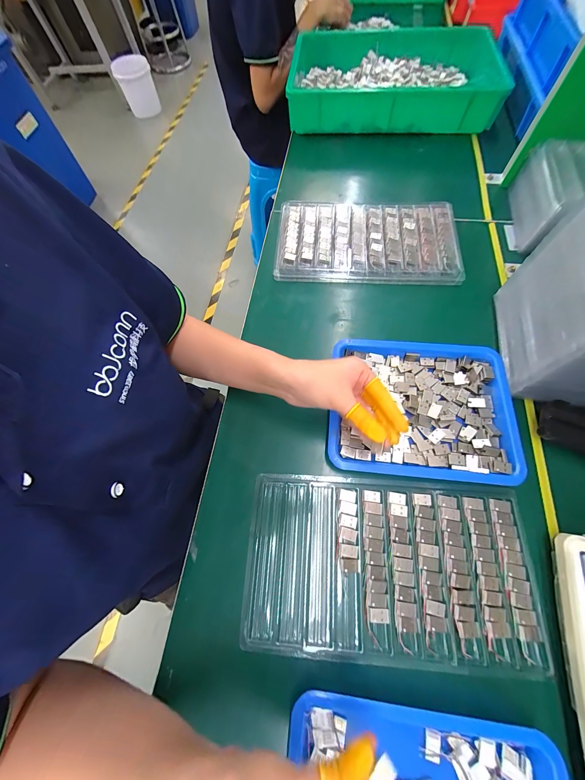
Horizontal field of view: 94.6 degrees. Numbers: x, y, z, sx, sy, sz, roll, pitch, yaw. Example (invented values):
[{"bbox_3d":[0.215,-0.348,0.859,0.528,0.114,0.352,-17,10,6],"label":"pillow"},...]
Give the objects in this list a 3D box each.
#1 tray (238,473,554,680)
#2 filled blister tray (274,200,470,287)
[{"bbox_3d":[0.097,0.184,0.288,0.290,0.016,0.162,2,67,4],"label":"tray"},{"bbox_3d":[0.123,-0.255,0.460,0.290,0.029,0.168,4,68,5],"label":"filled blister tray"}]

